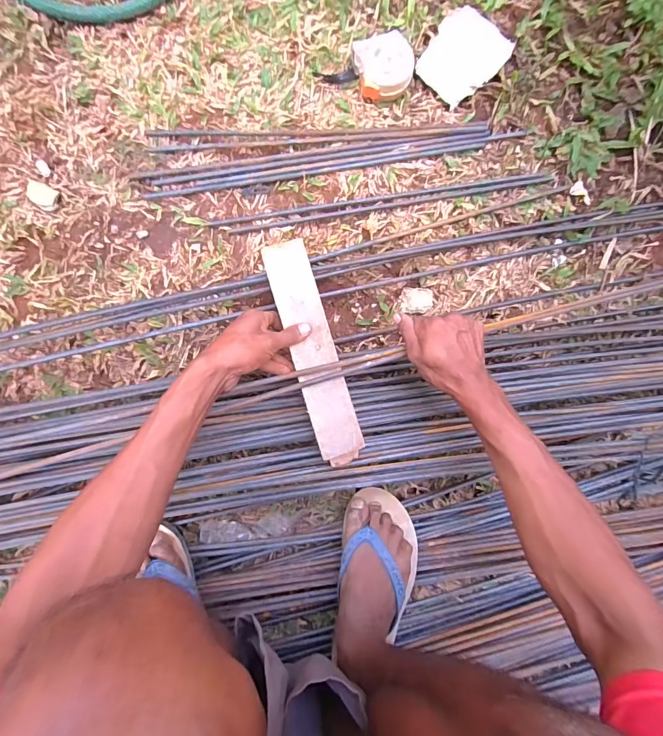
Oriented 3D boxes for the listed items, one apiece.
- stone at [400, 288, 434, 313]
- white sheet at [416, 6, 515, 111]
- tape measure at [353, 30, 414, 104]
[{"bbox_3d":[0.130,-0.100,0.575,0.047,0.022,0.039,11,91,-7],"label":"stone"},{"bbox_3d":[0.194,-0.462,0.568,0.120,0.006,0.103,-44,90,4],"label":"white sheet"},{"bbox_3d":[0.074,-0.437,0.553,0.081,0.035,0.078,-9,93,-7],"label":"tape measure"}]

